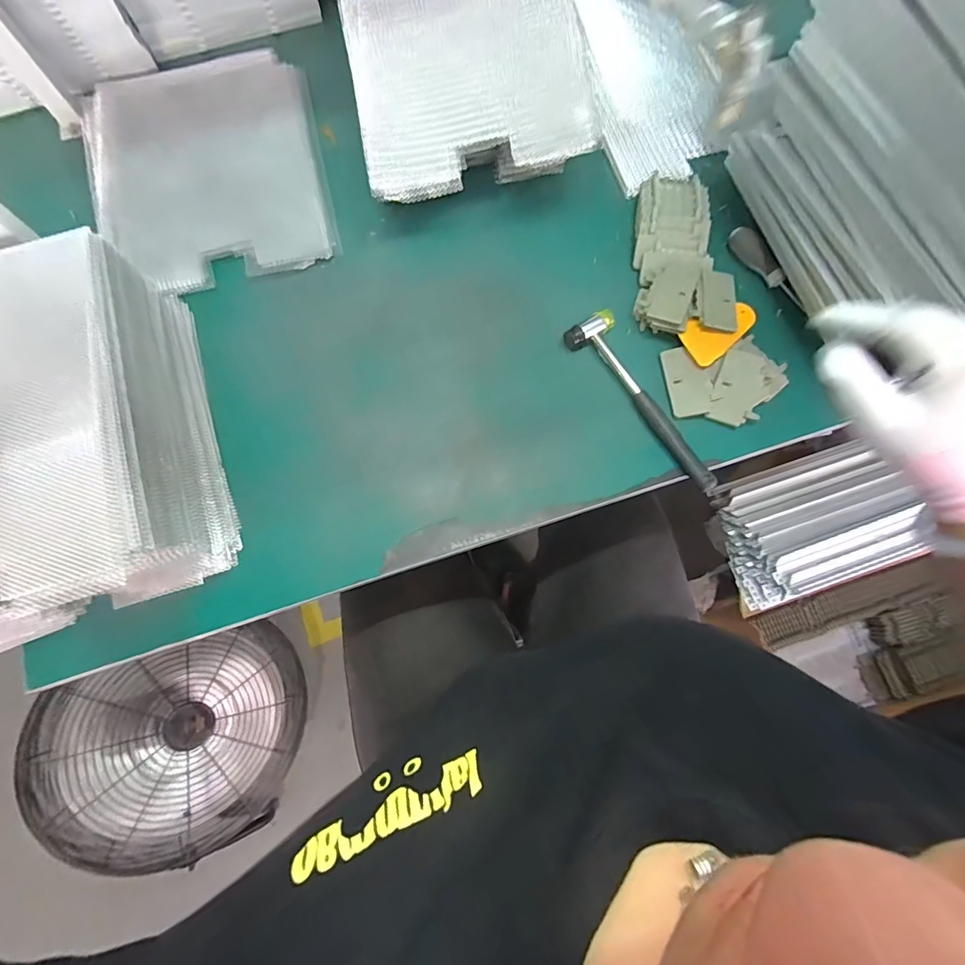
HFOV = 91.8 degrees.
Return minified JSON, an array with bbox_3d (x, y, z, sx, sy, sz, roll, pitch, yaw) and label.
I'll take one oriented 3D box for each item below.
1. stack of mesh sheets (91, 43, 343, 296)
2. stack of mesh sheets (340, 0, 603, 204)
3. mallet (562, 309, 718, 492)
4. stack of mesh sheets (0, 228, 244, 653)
[{"bbox_3d":[-0.370,-0.432,0.633,0.296,0.024,0.388,-18,75,-5],"label":"stack of mesh sheets"},{"bbox_3d":[-0.019,-0.487,0.540,0.262,0.030,0.313,-12,84,6],"label":"stack of mesh sheets"},{"bbox_3d":[0.190,-0.096,0.546,0.059,0.022,0.243,-33,77,-8],"label":"mallet"},{"bbox_3d":[-0.436,-0.033,0.472,0.276,0.179,0.338,-18,75,-5],"label":"stack of mesh sheets"}]

